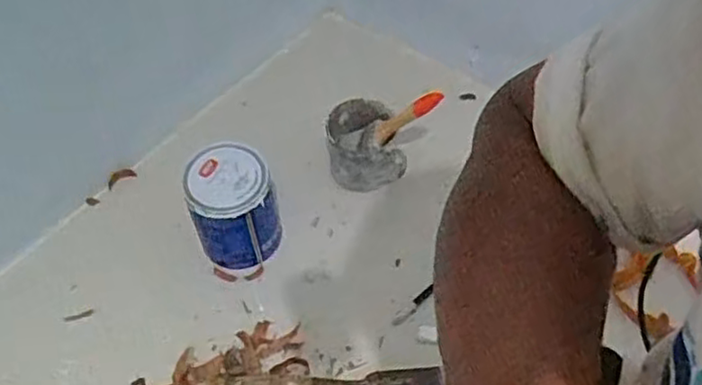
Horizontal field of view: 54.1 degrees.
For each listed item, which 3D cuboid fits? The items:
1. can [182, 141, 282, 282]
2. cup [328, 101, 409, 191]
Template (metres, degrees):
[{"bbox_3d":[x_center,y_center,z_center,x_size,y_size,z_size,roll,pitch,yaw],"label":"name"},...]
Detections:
[{"bbox_3d":[-0.145,0.024,0.866,0.099,0.149,0.106,-1,52,2],"label":"can"},{"bbox_3d":[0.016,-0.062,0.943,0.101,0.082,0.107,-1,52,2],"label":"cup"}]

